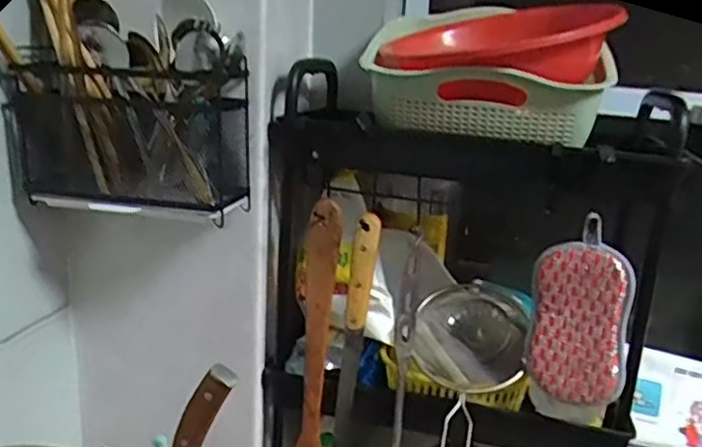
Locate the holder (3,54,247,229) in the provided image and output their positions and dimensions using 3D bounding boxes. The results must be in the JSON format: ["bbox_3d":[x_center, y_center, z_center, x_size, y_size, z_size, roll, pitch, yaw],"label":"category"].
[{"bbox_3d":[-0.220,-0.085,0.614,0.233,0.132,0.088,9,16,20],"label":"holder"}]

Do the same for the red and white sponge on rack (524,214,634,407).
[{"bbox_3d":[0.208,0.082,0.592,0.087,0.157,0.027,13,18,32],"label":"red and white sponge on rack"}]

